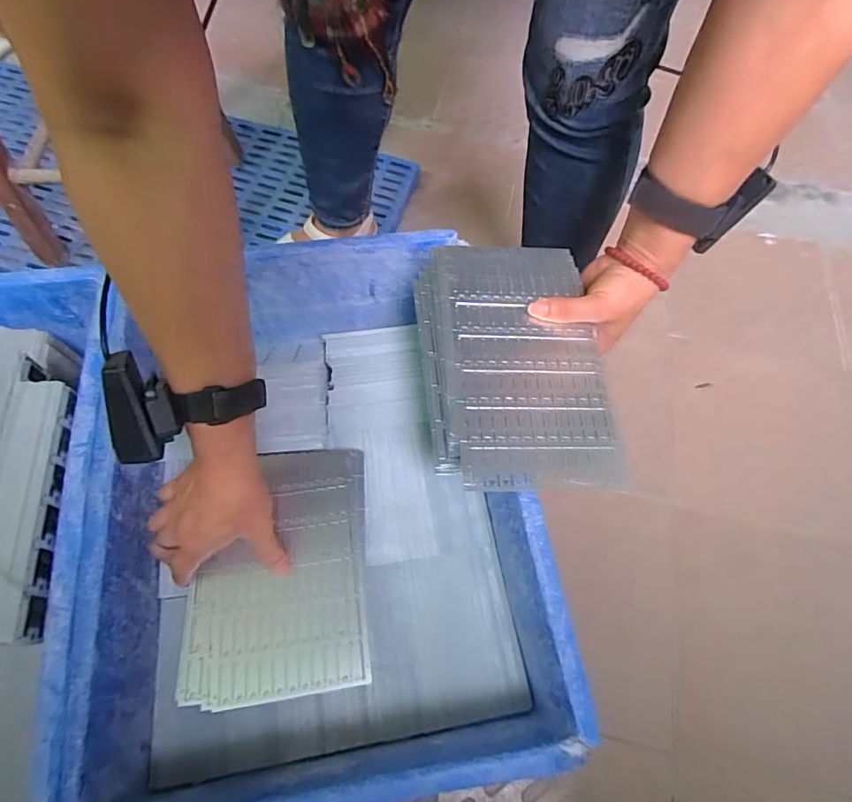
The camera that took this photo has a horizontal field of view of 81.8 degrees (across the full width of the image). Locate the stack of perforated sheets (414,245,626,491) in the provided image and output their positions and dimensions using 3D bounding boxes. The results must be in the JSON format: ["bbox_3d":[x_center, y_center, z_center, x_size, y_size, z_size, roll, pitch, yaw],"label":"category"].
[{"bbox_3d":[0.070,-0.034,0.415,0.140,0.041,0.224,-2,63,-3],"label":"stack of perforated sheets"}]

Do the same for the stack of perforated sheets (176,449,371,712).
[{"bbox_3d":[-0.127,0.140,0.425,0.145,0.015,0.202,-4,63,-4],"label":"stack of perforated sheets"}]

